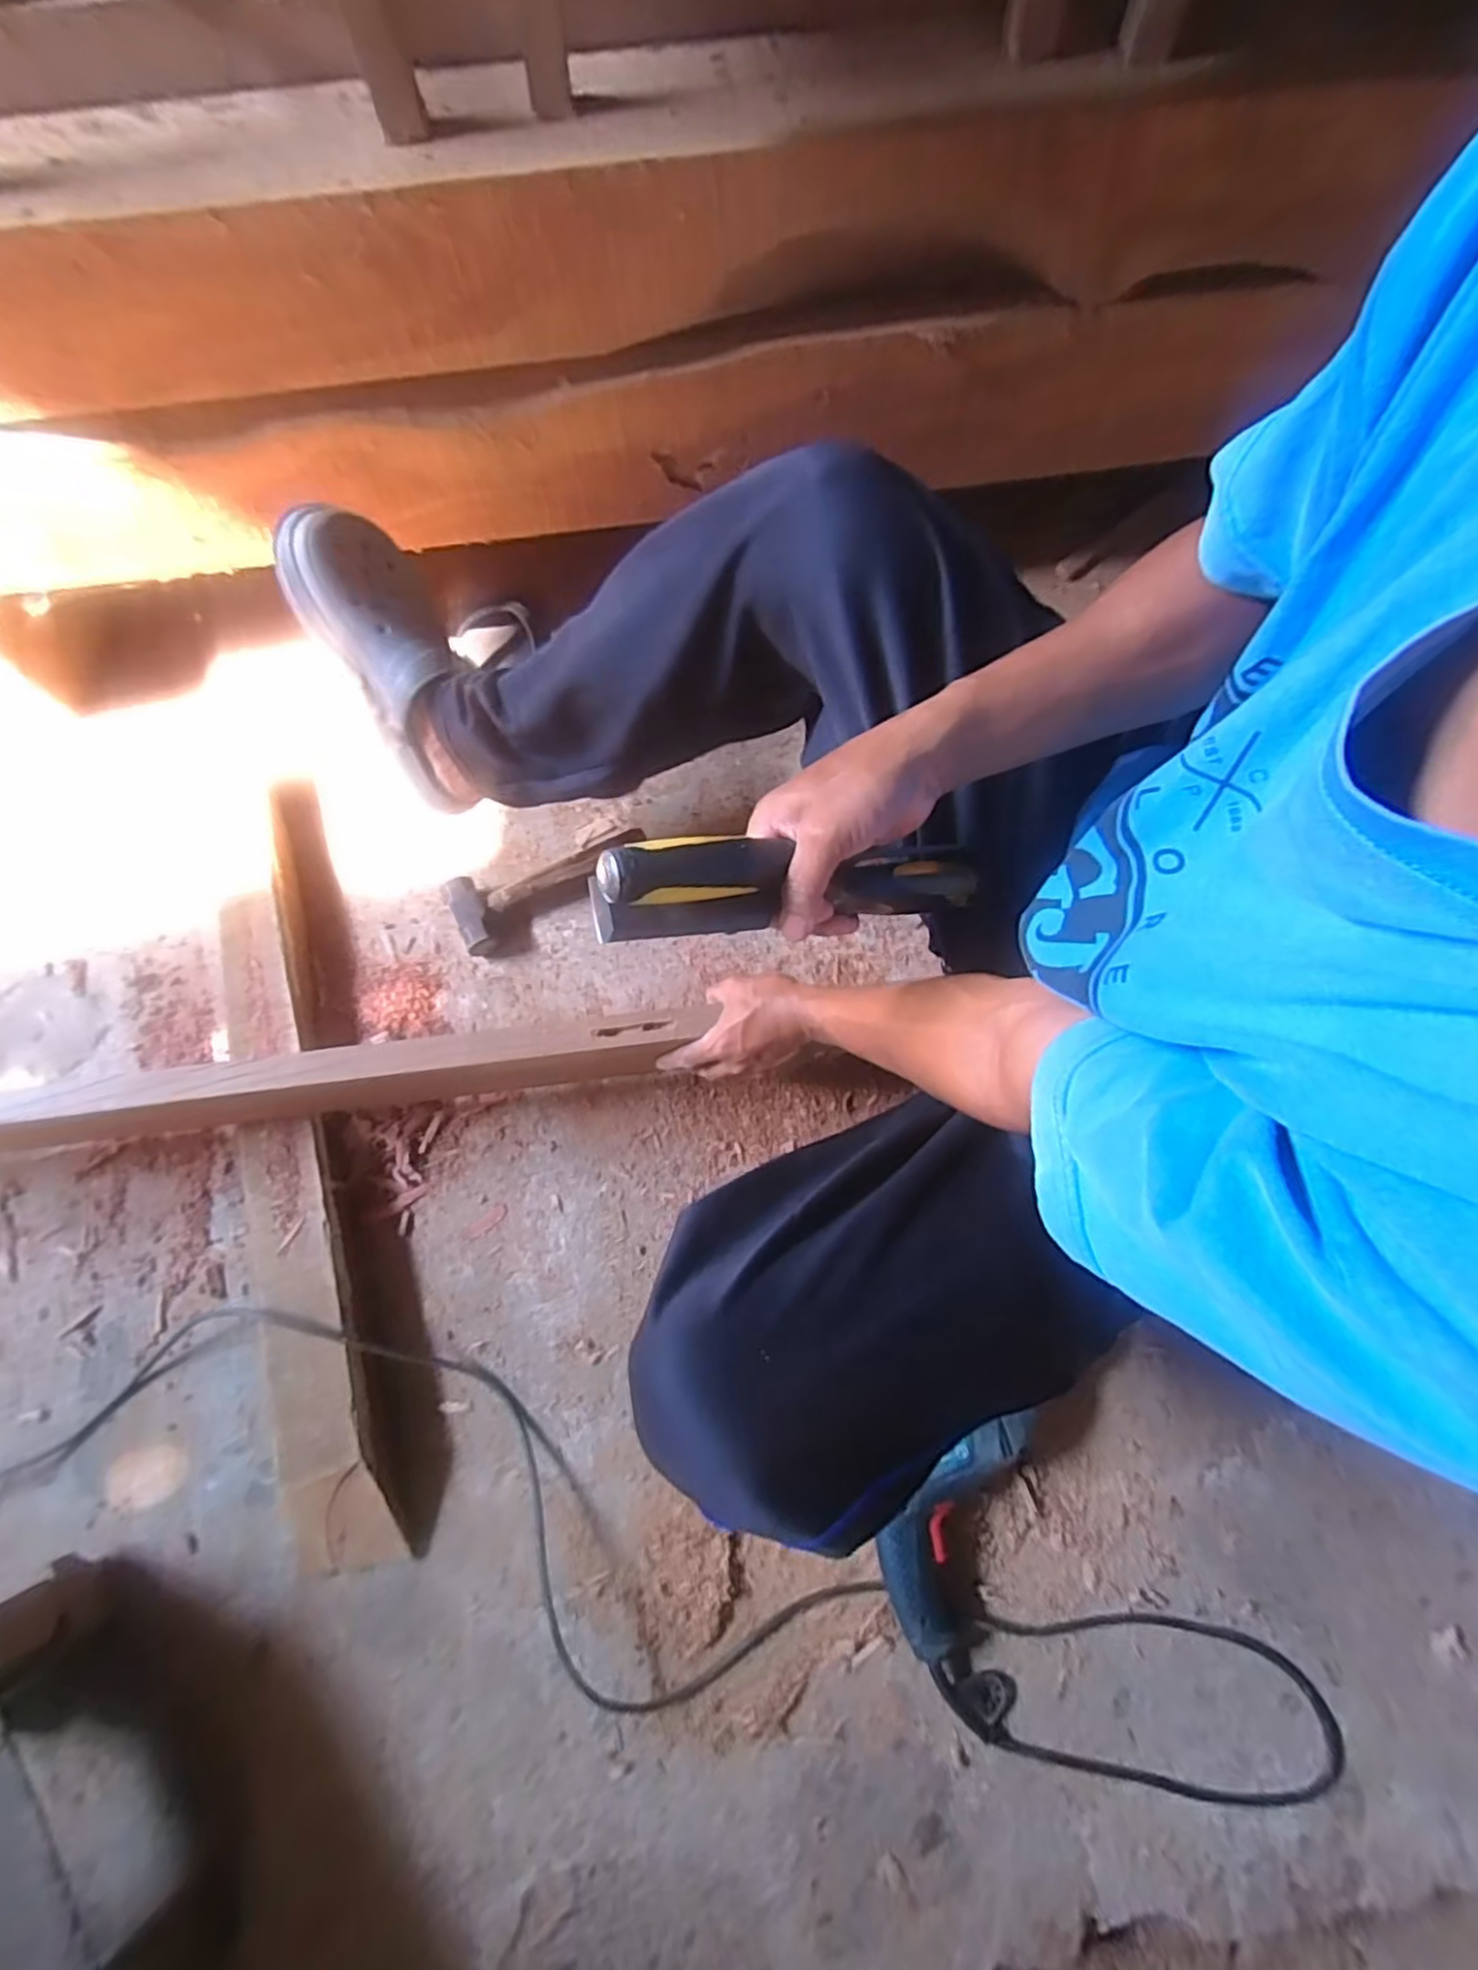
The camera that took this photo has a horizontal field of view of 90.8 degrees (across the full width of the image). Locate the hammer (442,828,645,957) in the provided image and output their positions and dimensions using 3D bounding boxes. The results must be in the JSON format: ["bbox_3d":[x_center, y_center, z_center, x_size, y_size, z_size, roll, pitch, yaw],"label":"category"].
[{"bbox_3d":[-0.209,-0.112,0.825,0.225,0.041,0.086,-24,72,-8],"label":"hammer"}]

